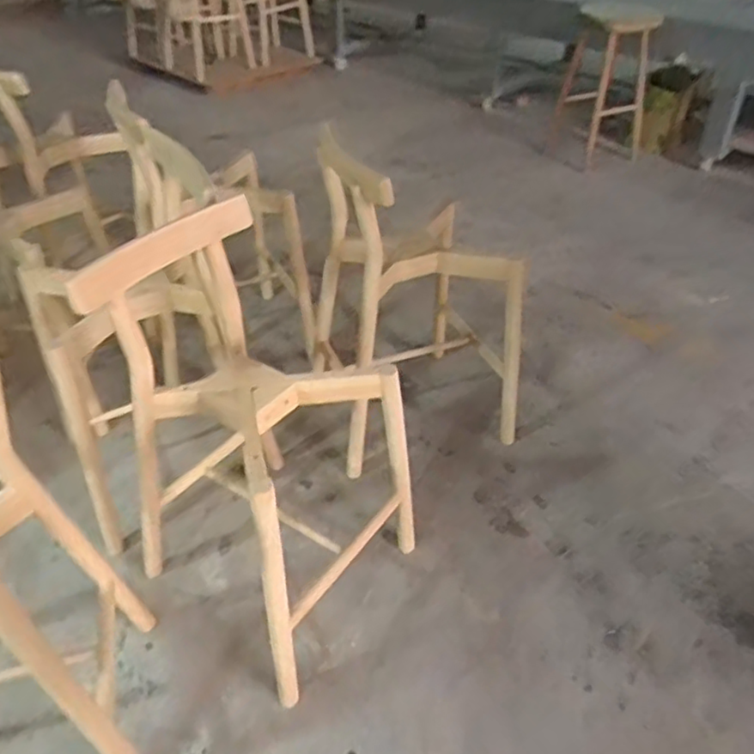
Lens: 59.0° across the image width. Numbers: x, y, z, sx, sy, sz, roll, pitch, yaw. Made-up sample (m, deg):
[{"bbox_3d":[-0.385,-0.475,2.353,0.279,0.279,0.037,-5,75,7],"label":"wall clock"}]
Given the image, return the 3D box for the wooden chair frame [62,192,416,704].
[{"bbox_3d":[-0.263,0.131,1.358,0.545,0.796,0.446,23,45,25],"label":"wooden chair frame"}]

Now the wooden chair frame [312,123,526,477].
[{"bbox_3d":[0.114,-0.230,1.777,0.506,0.809,0.423,-11,41,-14],"label":"wooden chair frame"}]

